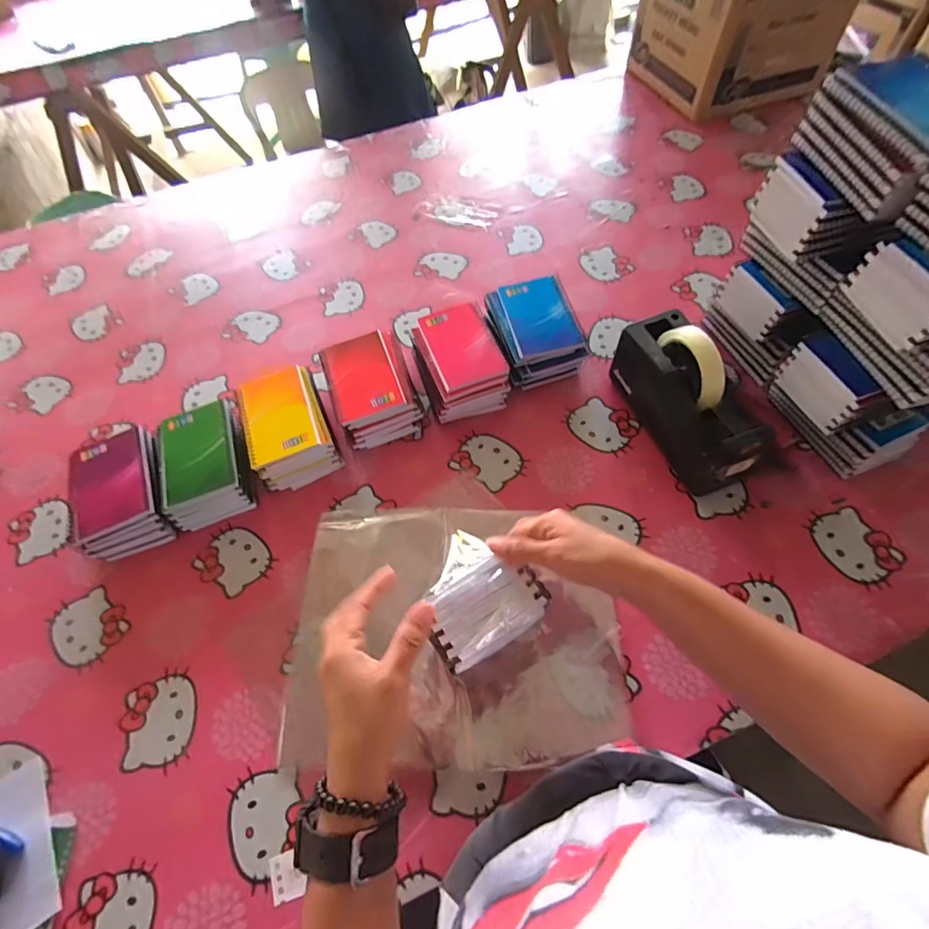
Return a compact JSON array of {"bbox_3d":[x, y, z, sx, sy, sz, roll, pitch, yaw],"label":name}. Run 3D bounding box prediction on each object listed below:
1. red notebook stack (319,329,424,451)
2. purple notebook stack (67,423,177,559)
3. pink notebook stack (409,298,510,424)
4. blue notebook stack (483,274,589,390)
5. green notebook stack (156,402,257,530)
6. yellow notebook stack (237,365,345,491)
[{"bbox_3d":[-0.121,-0.100,0.608,0.098,0.060,0.138,-20,61,-7],"label":"red notebook stack"},{"bbox_3d":[-0.410,0.033,0.558,0.096,0.057,0.145,-21,61,-8],"label":"purple notebook stack"},{"bbox_3d":[-0.008,-0.134,0.617,0.103,0.067,0.143,-15,61,-5],"label":"pink notebook stack"},{"bbox_3d":[0.095,-0.183,0.635,0.101,0.070,0.136,-14,60,-4],"label":"blue notebook stack"},{"bbox_3d":[-0.315,-0.001,0.568,0.095,0.057,0.139,-19,61,-7],"label":"green notebook stack"},{"bbox_3d":[-0.223,-0.047,0.587,0.093,0.062,0.137,-22,61,-9],"label":"yellow notebook stack"}]

